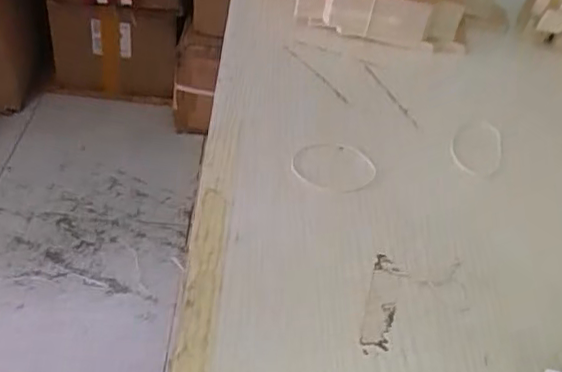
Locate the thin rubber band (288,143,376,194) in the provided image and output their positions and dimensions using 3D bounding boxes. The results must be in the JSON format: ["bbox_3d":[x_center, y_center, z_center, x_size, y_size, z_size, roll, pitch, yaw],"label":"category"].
[{"bbox_3d":[0.039,-0.016,0.443,0.058,0.004,0.052,21,43,15],"label":"thin rubber band"}]

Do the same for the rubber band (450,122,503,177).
[{"bbox_3d":[0.151,-0.031,0.470,0.038,0.004,0.066,17,43,11],"label":"rubber band"}]

